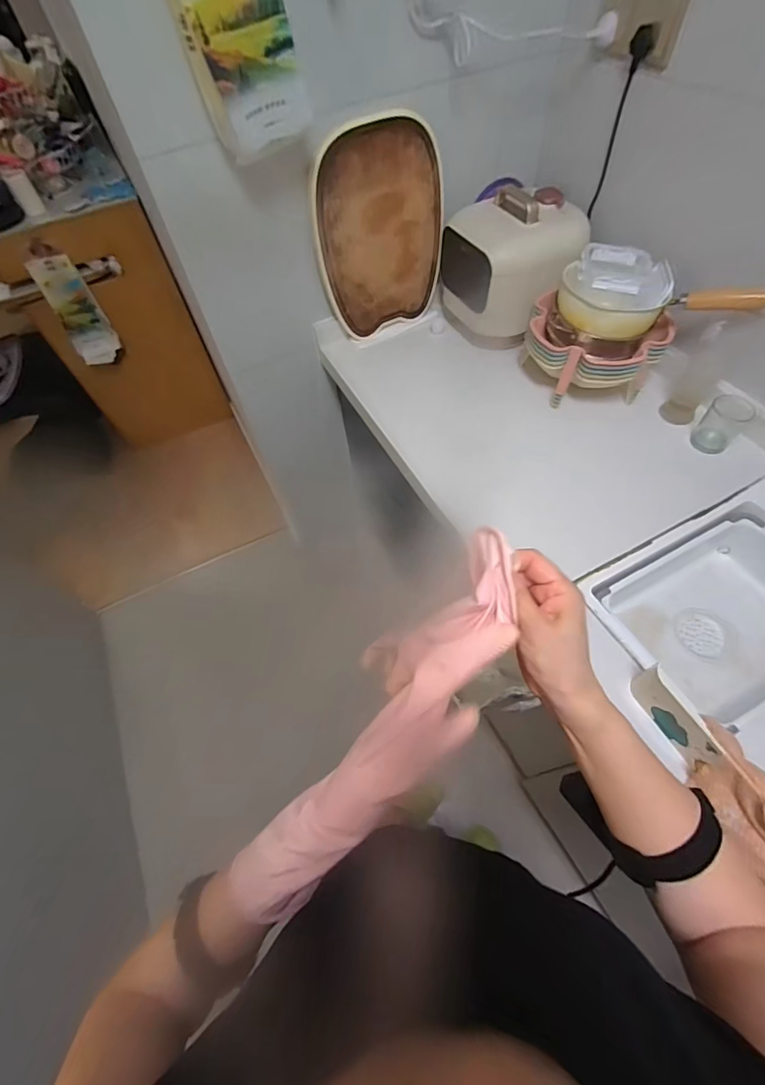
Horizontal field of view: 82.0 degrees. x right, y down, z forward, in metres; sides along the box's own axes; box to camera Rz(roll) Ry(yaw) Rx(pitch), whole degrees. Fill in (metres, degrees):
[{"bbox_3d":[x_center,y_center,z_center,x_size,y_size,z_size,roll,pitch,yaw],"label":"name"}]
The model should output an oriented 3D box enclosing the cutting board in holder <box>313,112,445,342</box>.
[{"bbox_3d":[-0.002,-0.638,0.920,0.282,0.367,0.028,-28,53,-11],"label":"cutting board in holder"}]

